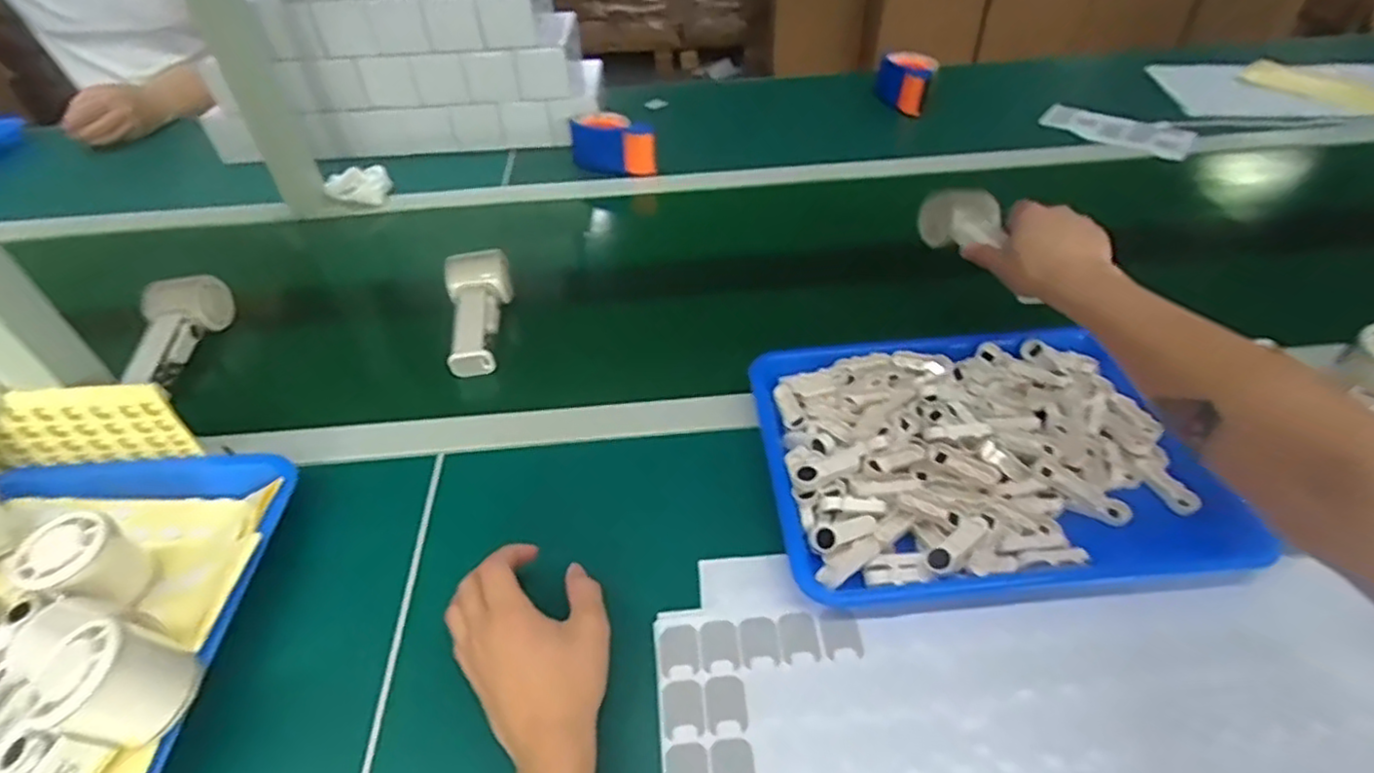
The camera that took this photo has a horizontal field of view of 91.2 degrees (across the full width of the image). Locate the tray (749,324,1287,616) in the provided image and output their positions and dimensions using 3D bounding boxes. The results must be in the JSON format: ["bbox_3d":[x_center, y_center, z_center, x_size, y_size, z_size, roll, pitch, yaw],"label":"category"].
[{"bbox_3d":[0.228,0.046,0.547,0.324,0.041,0.263,-6,43,-3],"label":"tray"}]

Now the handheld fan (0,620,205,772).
[{"bbox_3d":[-0.354,0.203,0.364,0.070,0.071,0.158,23,64,25],"label":"handheld fan"}]

